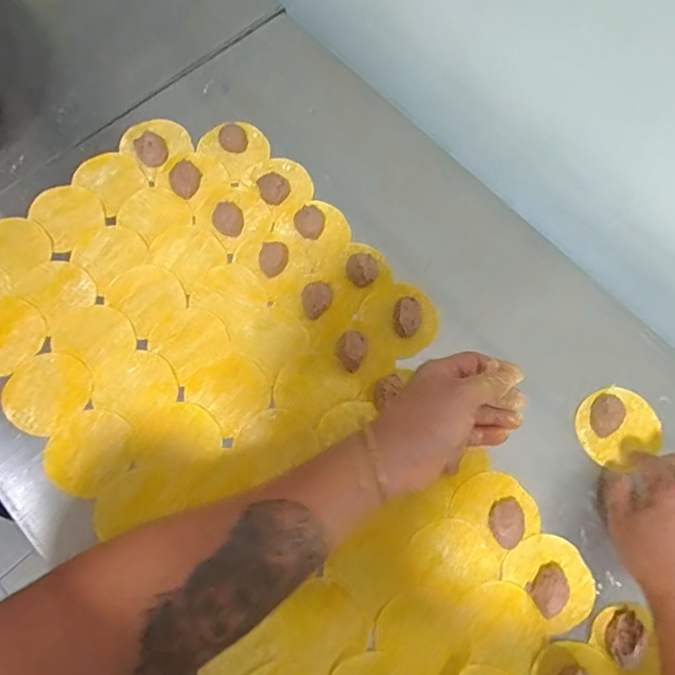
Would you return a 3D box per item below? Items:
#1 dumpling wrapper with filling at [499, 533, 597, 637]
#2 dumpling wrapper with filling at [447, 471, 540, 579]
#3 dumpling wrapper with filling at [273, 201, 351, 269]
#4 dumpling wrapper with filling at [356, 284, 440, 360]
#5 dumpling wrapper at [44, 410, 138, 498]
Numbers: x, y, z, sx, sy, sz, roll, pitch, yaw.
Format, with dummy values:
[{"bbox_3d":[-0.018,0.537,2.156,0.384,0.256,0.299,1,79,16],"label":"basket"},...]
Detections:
[{"bbox_3d":[0.200,0.221,0.458,0.068,0.019,0.081,-43,78,-14],"label":"dumpling wrapper with filling"},{"bbox_3d":[0.153,0.168,0.477,0.073,0.015,0.077,-40,77,-14],"label":"dumpling wrapper with filling"},{"bbox_3d":[-0.023,-0.120,0.569,0.075,0.013,0.076,1,72,-2],"label":"dumpling wrapper with filling"},{"bbox_3d":[0.069,-0.024,0.536,0.081,0.020,0.073,35,74,9],"label":"dumpling wrapper with filling"},{"bbox_3d":[-0.241,0.111,0.489,0.078,0.004,0.080,1,68,-1],"label":"dumpling wrapper"}]

